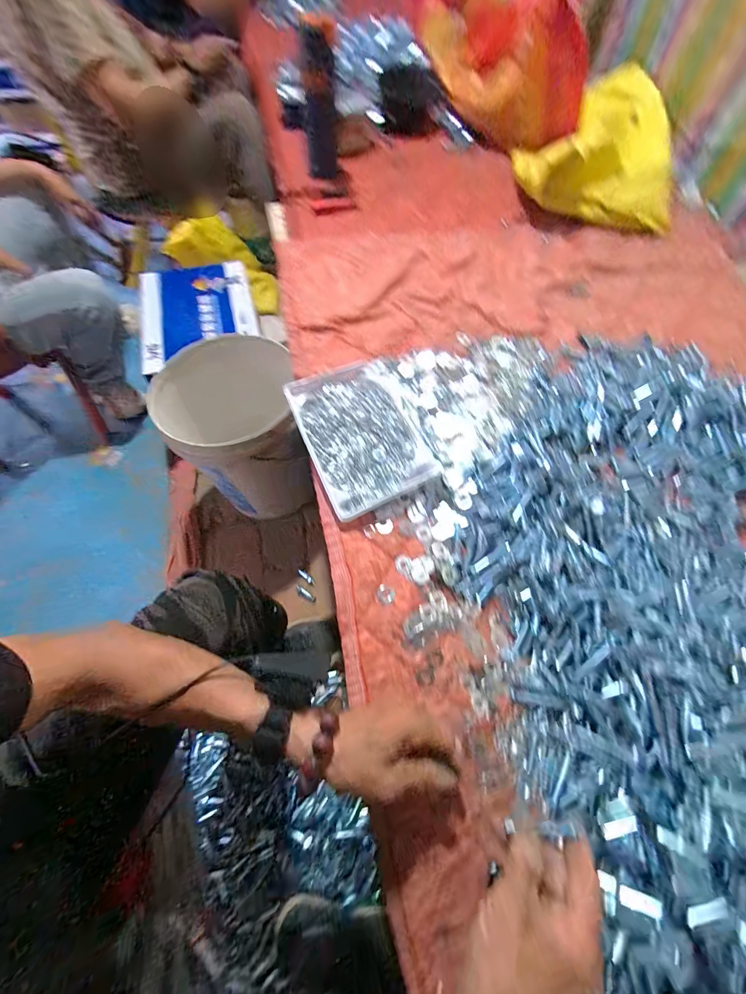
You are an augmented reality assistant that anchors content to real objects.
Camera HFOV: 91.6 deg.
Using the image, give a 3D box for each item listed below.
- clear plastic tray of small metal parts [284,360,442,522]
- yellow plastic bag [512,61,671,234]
[{"bbox_3d":[-0.016,-0.099,0.543,0.168,0.035,0.243,-22,67,-7],"label":"clear plastic tray of small metal parts"},{"bbox_3d":[0.508,-0.801,0.805,0.327,0.108,0.513,18,66,9],"label":"yellow plastic bag"}]

